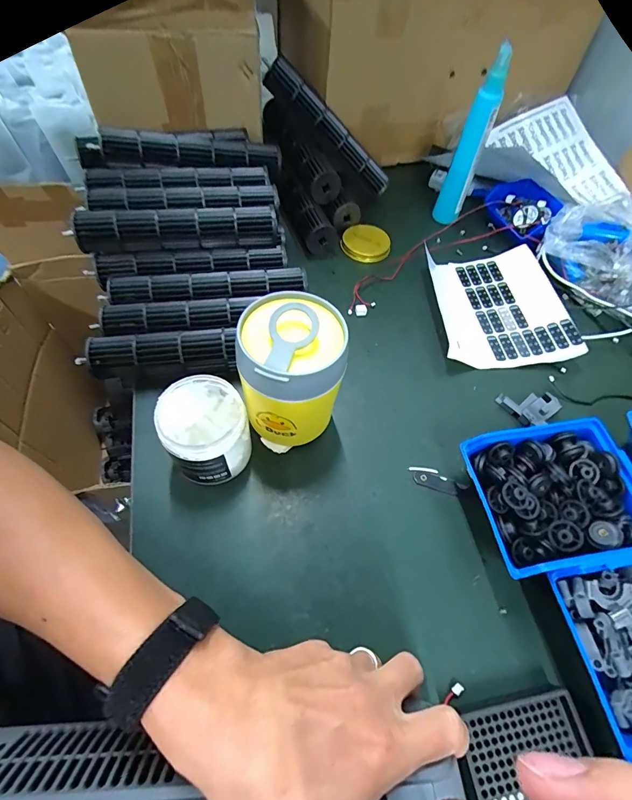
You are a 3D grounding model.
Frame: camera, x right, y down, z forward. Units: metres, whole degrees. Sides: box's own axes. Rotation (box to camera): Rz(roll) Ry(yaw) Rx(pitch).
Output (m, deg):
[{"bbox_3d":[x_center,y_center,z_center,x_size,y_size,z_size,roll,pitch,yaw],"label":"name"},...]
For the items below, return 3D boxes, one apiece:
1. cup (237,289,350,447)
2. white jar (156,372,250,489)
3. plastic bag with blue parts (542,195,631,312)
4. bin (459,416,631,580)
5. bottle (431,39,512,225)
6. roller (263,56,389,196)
[{"bbox_3d":[-0.022,-0.017,0.347,0.086,0.152,0.083,2,59,-3],"label":"cup"},{"bbox_3d":[-0.098,0.030,0.349,0.072,0.078,0.074,2,59,-3],"label":"white jar"},{"bbox_3d":[0.409,-0.184,0.485,0.105,0.119,0.196,-34,67,-21],"label":"plastic bag with blue parts"},{"bbox_3d":[0.205,0.087,0.343,0.130,0.066,0.114,-8,60,-9],"label":"bin"},{"bbox_3d":[0.214,-0.351,0.534,0.041,0.194,0.041,20,60,8],"label":"bottle"},{"bbox_3d":[0.021,-0.403,0.576,0.229,0.034,0.036,39,60,-14],"label":"roller"}]

